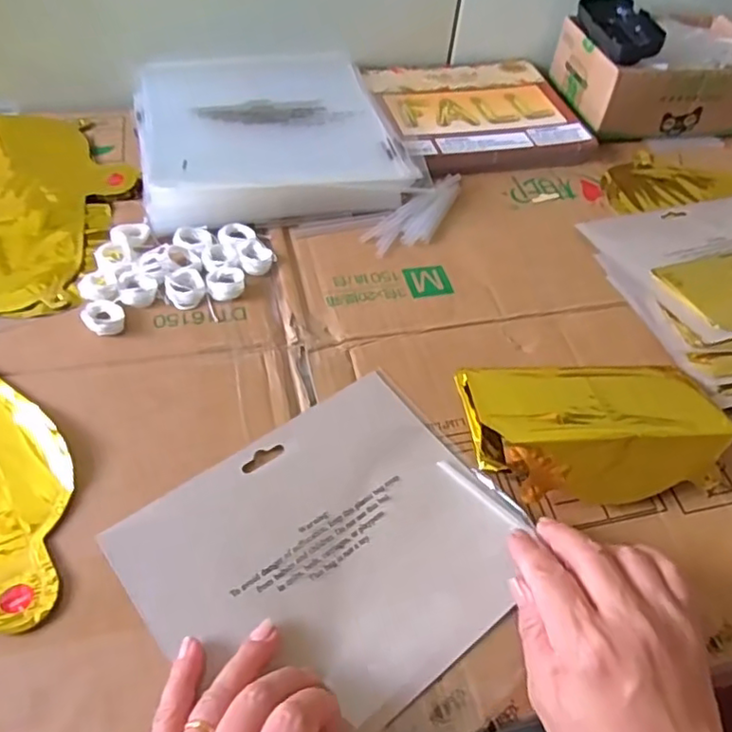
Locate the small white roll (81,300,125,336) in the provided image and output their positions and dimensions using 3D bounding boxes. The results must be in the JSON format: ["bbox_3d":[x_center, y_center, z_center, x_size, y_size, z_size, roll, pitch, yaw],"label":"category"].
[{"bbox_3d":[-0.178,-0.033,0.430,0.026,0.008,0.027,3,52,-3],"label":"small white roll"}]

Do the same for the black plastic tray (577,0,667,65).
[{"bbox_3d":[0.241,-0.324,0.604,0.055,0.024,0.103,-1,52,-6],"label":"black plastic tray"}]

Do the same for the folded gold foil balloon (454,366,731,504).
[{"bbox_3d":[0.139,0.034,0.390,0.150,0.038,0.087,2,52,-4],"label":"folded gold foil balloon"}]

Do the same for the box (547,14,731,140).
[{"bbox_3d":[0.300,-0.302,0.643,0.187,0.079,0.135,-5,53,-9],"label":"box"}]

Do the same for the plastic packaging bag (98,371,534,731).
[{"bbox_3d":[-0.014,0.100,0.351,0.195,0.011,0.163,-33,61,-27],"label":"plastic packaging bag"}]

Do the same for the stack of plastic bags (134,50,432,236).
[{"bbox_3d":[-0.089,-0.218,0.572,0.219,0.028,0.239,-10,54,-13],"label":"stack of plastic bags"}]

